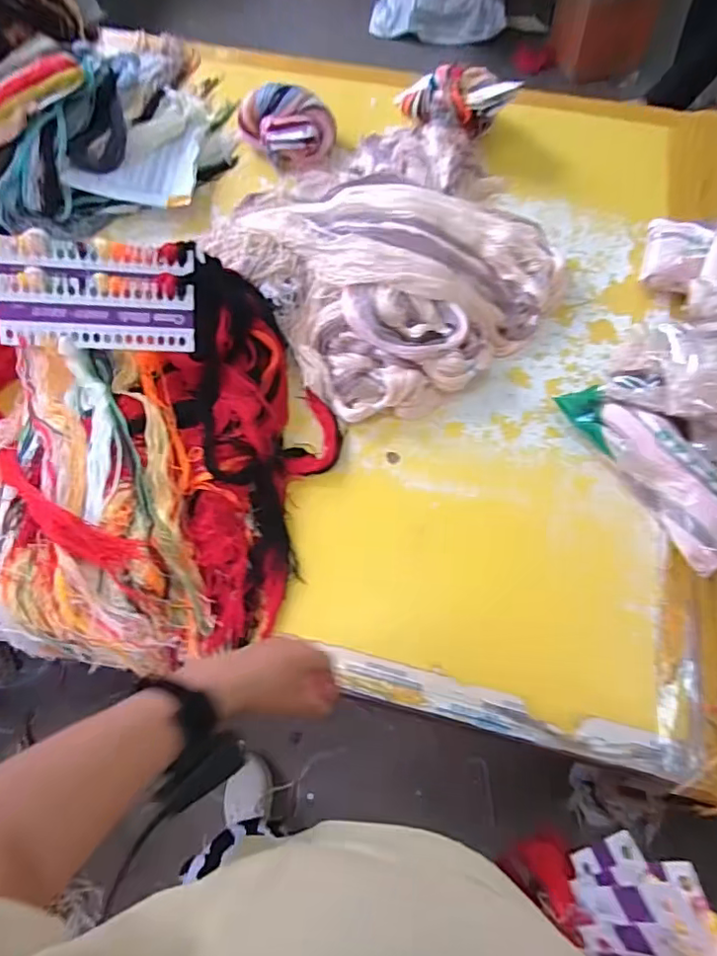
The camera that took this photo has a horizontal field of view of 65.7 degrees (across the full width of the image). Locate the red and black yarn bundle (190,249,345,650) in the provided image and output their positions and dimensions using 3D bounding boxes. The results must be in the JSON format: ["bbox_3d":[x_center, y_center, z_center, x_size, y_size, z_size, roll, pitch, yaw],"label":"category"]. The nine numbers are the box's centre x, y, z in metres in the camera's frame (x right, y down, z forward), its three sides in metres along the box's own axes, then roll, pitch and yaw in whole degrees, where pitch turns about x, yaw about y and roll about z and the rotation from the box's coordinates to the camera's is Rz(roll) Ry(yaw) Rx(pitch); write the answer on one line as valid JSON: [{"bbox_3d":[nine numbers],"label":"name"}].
[{"bbox_3d":[-0.130,-0.058,0.716,0.200,0.125,0.508,-3,64,-2],"label":"red and black yarn bundle"}]

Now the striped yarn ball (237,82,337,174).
[{"bbox_3d":[-0.128,-0.653,1.023,0.140,0.085,0.149,-32,68,-14],"label":"striped yarn ball"}]

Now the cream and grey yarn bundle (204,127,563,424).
[{"bbox_3d":[0.055,-0.382,0.884,0.494,0.094,0.522,-34,69,-15],"label":"cream and grey yarn bundle"}]

